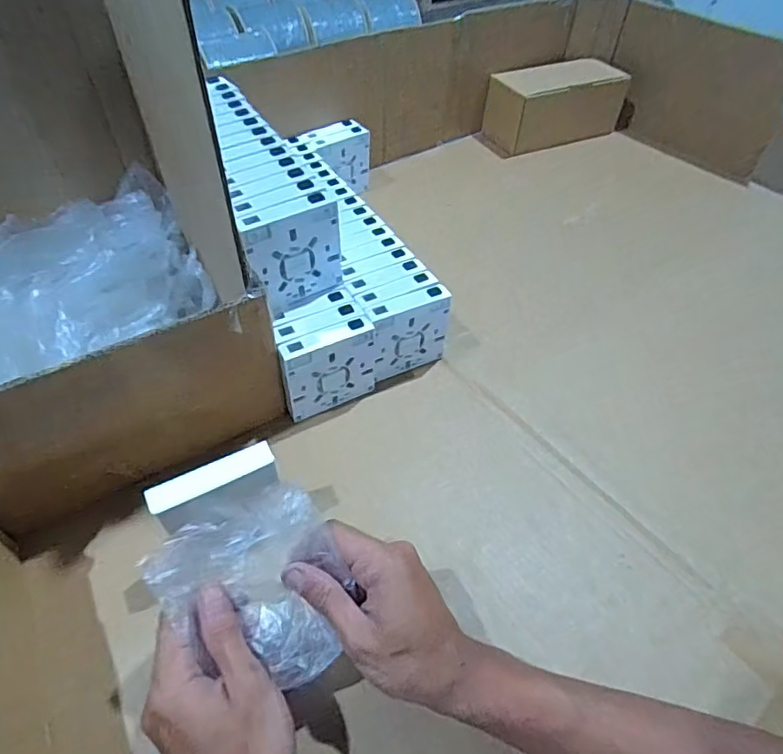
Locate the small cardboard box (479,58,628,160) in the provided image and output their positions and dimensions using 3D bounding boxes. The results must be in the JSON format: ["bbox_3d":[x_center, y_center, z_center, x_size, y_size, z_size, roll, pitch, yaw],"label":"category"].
[{"bbox_3d":[0.270,-0.449,0.860,0.218,0.096,0.121,-17,53,-17],"label":"small cardboard box"}]

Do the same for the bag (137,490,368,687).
[{"bbox_3d":[-0.078,0.126,0.312,0.096,0.066,0.099,-29,57,-23],"label":"bag"}]

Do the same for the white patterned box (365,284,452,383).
[{"bbox_3d":[0.016,-0.042,0.520,0.085,0.083,0.024,-21,54,-20],"label":"white patterned box"}]

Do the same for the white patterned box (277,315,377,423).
[{"bbox_3d":[-0.057,-0.007,0.486,0.088,0.083,0.024,-21,54,-20],"label":"white patterned box"}]

